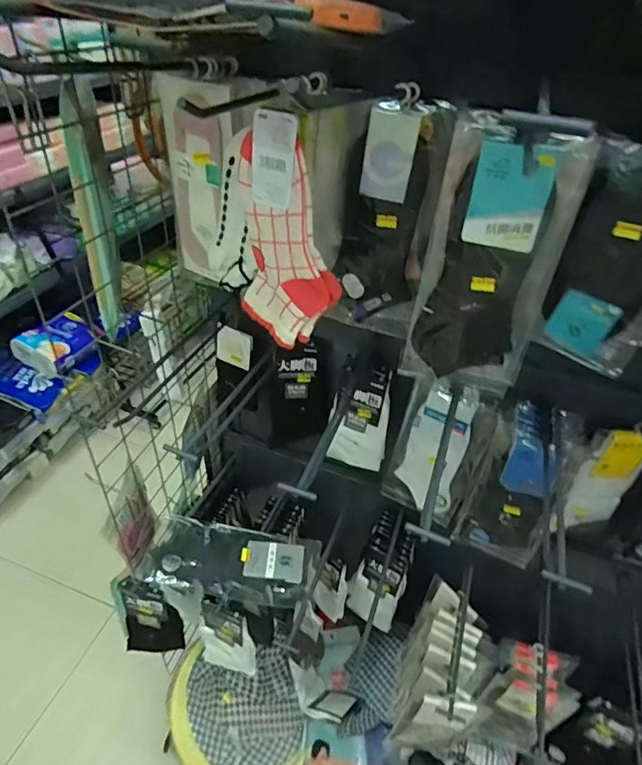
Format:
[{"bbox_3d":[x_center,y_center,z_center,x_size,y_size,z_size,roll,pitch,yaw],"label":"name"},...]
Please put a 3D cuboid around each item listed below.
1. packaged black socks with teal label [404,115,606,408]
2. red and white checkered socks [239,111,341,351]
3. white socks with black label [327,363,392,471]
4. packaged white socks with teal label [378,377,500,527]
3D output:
[{"bbox_3d":[0.166,-0.108,0.478,0.122,0.263,0.037,14,40,10],"label":"packaged black socks with teal label"},{"bbox_3d":[-0.031,-0.142,0.472,0.049,0.201,0.091,-30,51,-35],"label":"red and white checkered socks"},{"bbox_3d":[0.062,0.060,0.759,0.092,0.196,0.032,5,37,3],"label":"white socks with black label"},{"bbox_3d":[0.178,0.115,0.747,0.126,0.271,0.037,28,43,22],"label":"packaged white socks with teal label"}]

